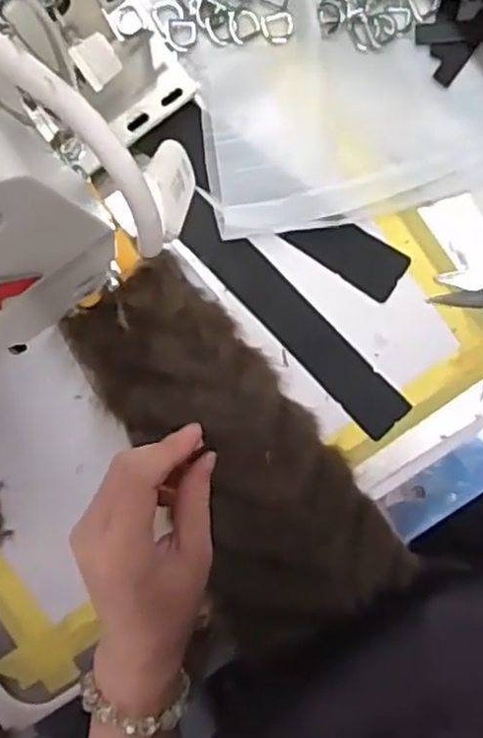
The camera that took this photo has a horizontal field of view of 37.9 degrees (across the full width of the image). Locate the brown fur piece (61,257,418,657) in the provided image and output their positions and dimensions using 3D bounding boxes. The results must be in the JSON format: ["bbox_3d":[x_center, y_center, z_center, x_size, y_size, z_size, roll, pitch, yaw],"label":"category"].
[{"bbox_3d":[-0.009,0.052,0.420,0.107,0.023,0.237,-35,86,4],"label":"brown fur piece"}]

